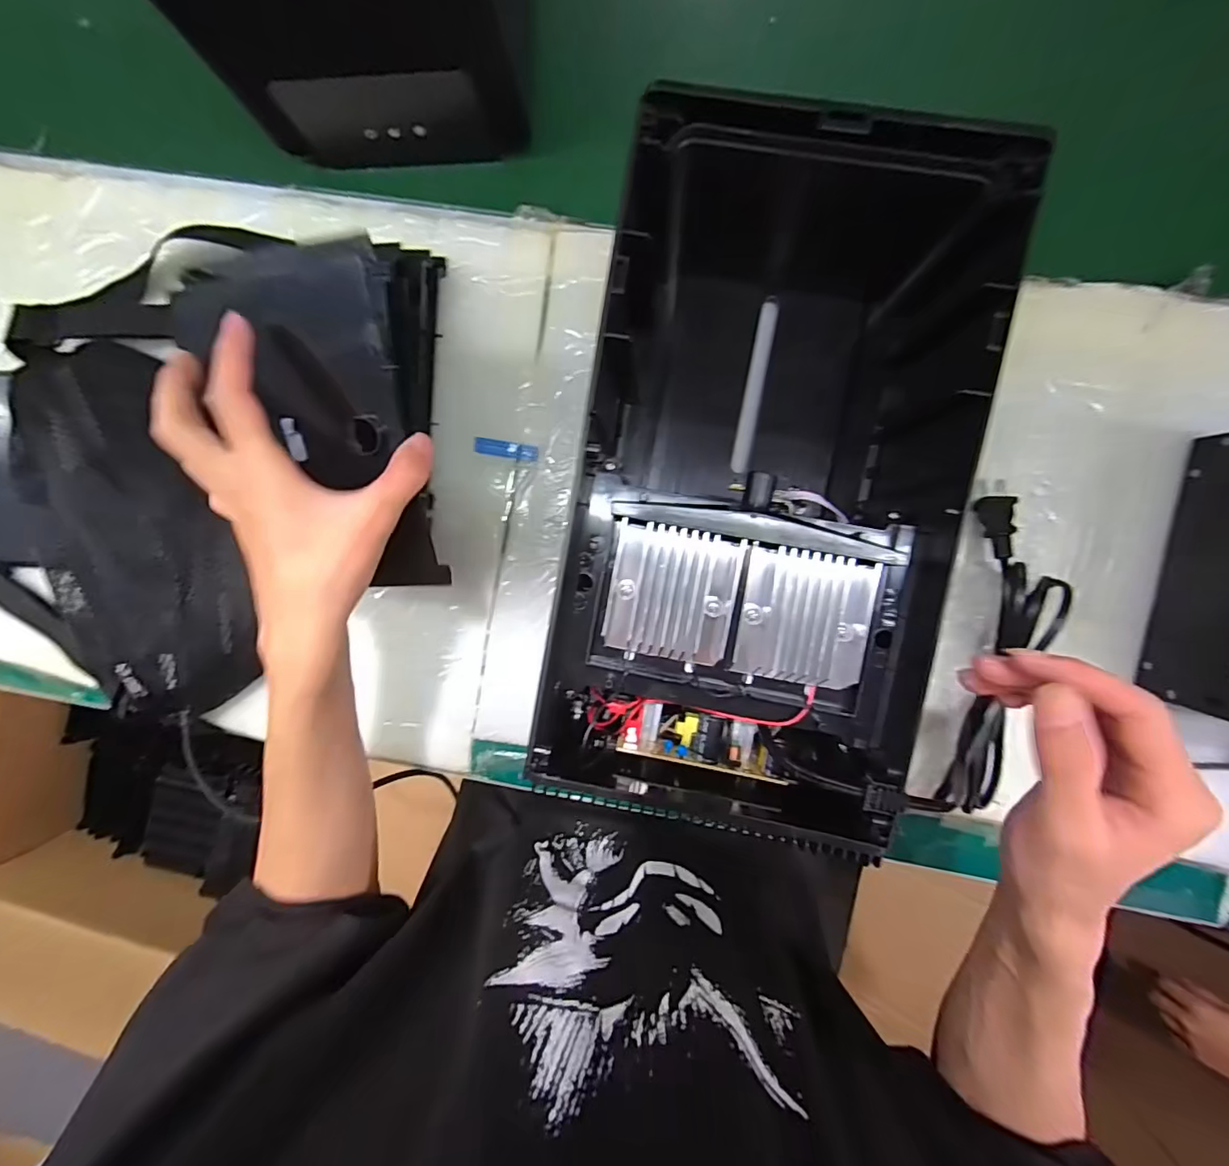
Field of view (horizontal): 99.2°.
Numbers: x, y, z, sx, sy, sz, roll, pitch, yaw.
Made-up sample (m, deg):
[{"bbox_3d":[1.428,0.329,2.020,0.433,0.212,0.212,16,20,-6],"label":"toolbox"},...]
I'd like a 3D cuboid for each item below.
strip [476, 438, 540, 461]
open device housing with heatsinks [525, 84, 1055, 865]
[{"bbox_3d":[-0.083,-0.102,0.401,0.048,0.006,0.012,9,94,4],"label":"strip"},{"bbox_3d":[0.084,-0.055,0.326,0.211,0.131,0.348,13,94,3],"label":"open device housing with heatsinks"}]

